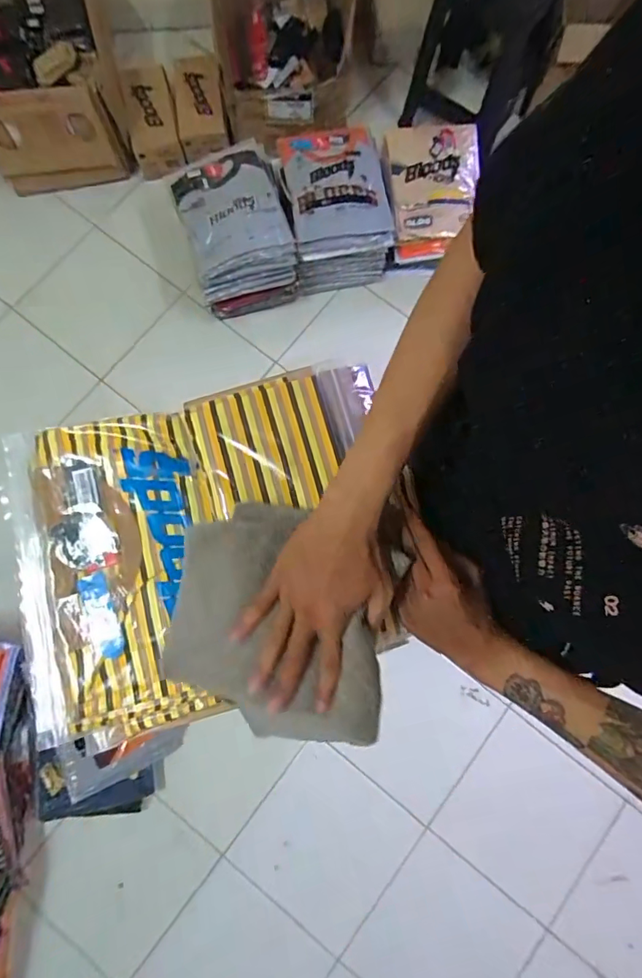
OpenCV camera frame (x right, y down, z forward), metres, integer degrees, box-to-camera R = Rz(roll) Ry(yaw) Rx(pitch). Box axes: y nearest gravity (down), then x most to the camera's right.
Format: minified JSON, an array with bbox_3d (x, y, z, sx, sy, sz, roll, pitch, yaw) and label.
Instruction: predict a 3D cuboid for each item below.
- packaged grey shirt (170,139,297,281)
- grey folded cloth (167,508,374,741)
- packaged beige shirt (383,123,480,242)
[{"bbox_3d":[-0.258,-0.803,1.351,0.286,0.032,0.387,-16,79,-4],"label":"packaged grey shirt"},{"bbox_3d":[-0.048,0.120,0.441,0.197,0.021,0.208,-1,88,13],"label":"grey folded cloth"},{"bbox_3d":[0.335,-0.915,1.420,0.272,0.043,0.334,-8,93,-4],"label":"packaged beige shirt"}]

